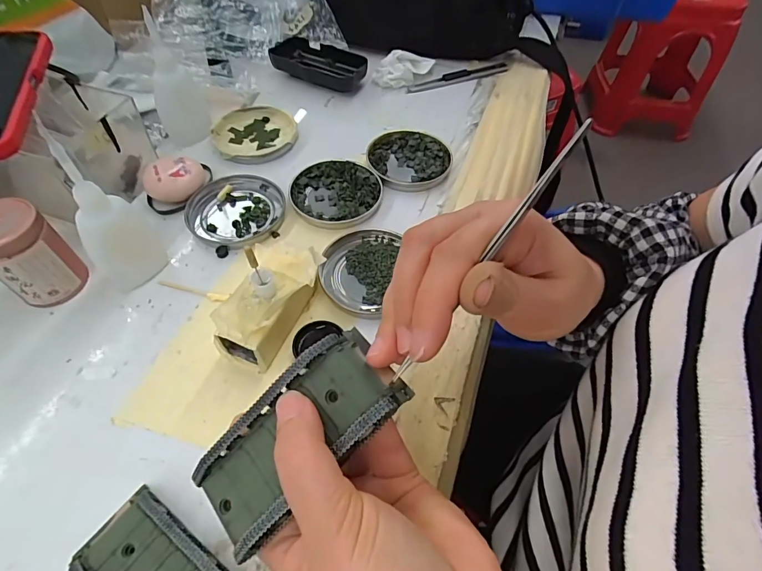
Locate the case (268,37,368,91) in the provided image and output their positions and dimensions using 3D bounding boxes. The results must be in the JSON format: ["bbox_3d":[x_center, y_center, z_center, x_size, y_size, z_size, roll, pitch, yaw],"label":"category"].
[{"bbox_3d":[-0.071,-0.247,0.482,0.107,0.029,0.052,29,58,19],"label":"case"}]

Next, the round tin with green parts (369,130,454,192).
[{"bbox_3d":[0.026,-0.119,0.399,0.075,0.012,0.075,1,54,-1],"label":"round tin with green parts"}]

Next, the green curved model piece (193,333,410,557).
[{"bbox_3d":[-0.036,0.065,0.182,0.095,0.019,0.045,-43,62,1],"label":"green curved model piece"}]

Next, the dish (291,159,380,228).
[{"bbox_3d":[-0.039,-0.082,0.370,0.077,0.009,0.078,1,54,-1],"label":"dish"}]

